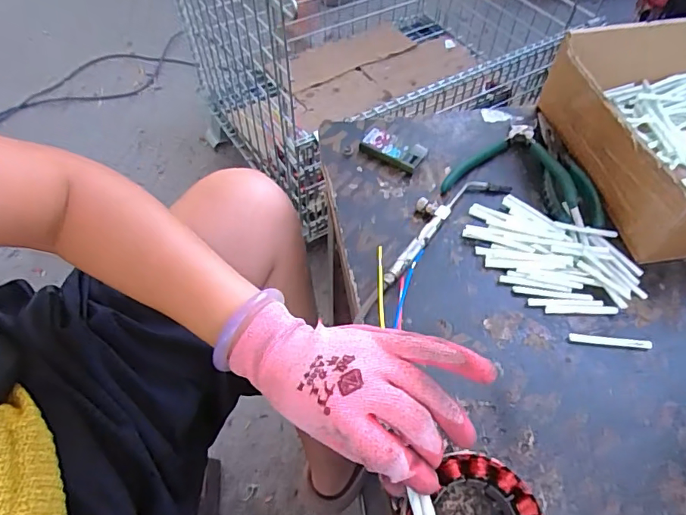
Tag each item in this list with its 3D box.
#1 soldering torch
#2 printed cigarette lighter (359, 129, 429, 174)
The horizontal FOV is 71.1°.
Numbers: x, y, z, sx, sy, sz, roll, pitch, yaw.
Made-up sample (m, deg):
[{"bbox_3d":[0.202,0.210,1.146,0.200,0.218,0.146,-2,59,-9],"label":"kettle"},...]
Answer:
[{"bbox_3d":[0.090,-0.038,0.461,0.173,0.013,0.045,-37,64,-23],"label":"soldering torch"},{"bbox_3d":[0.053,-0.115,0.514,0.067,0.013,0.036,26,59,16],"label":"printed cigarette lighter"}]

